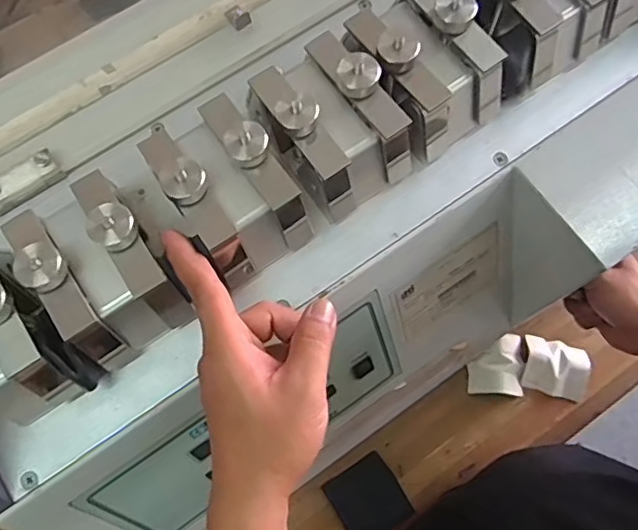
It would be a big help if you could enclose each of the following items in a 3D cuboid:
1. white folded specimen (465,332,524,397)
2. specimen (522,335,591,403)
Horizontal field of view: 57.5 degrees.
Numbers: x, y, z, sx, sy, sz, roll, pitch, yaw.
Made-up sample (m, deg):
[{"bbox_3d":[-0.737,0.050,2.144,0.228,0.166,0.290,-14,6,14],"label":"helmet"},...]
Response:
[{"bbox_3d":[0.180,0.101,0.590,0.054,0.015,0.059,2,74,1],"label":"white folded specimen"},{"bbox_3d":[0.240,0.104,0.588,0.060,0.014,0.054,16,75,5],"label":"specimen"}]

